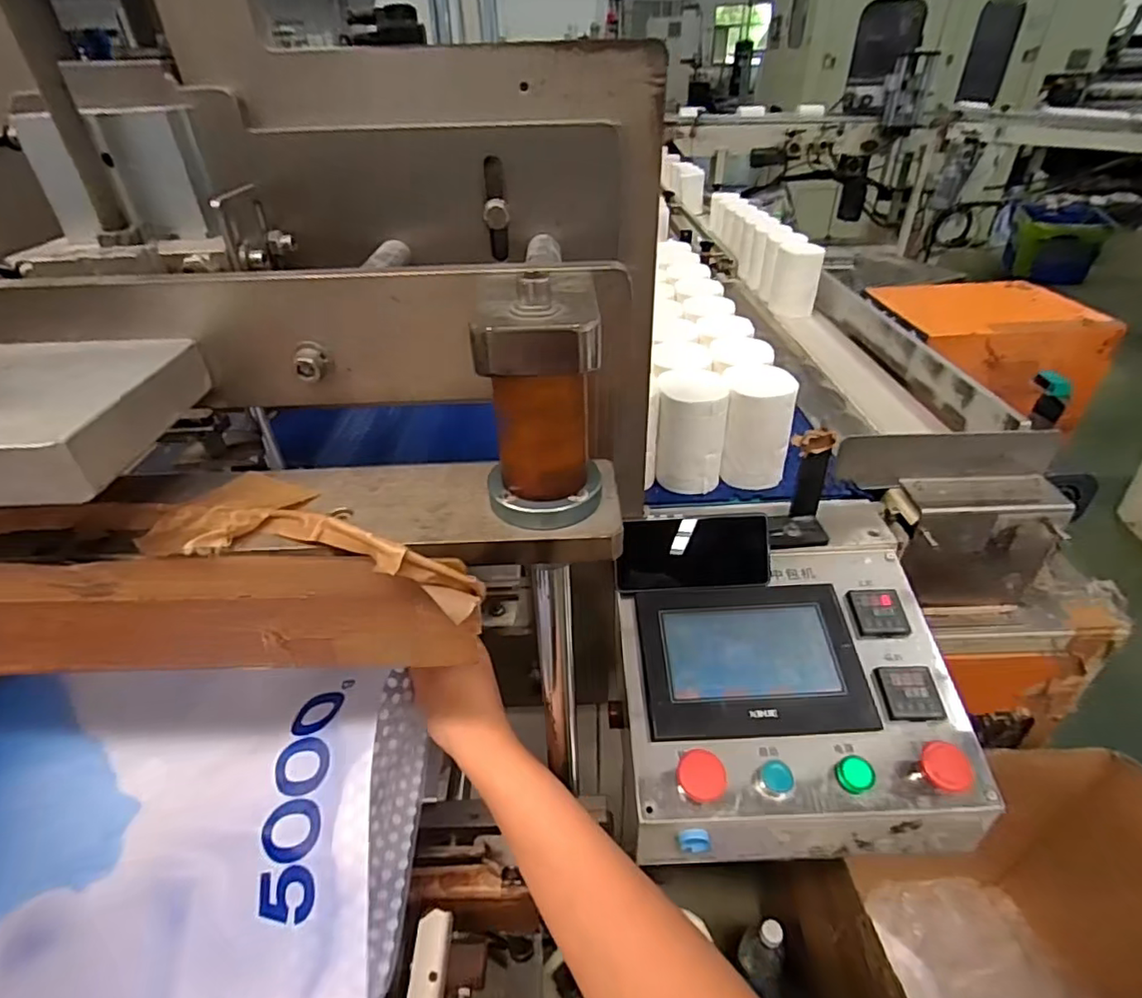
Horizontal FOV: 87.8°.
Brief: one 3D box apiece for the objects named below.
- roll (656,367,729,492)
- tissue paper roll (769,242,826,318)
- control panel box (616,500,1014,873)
[{"bbox_3d":[0.148,-0.084,0.737,0.079,0.125,0.088,0,36,3],"label":"roll"},{"bbox_3d":[0.459,-0.444,1.210,0.089,0.134,0.095,7,37,13],"label":"tissue paper roll"},{"bbox_3d":[0.207,0.177,0.608,0.315,0.137,0.302,-4,36,-2],"label":"control panel box"}]

